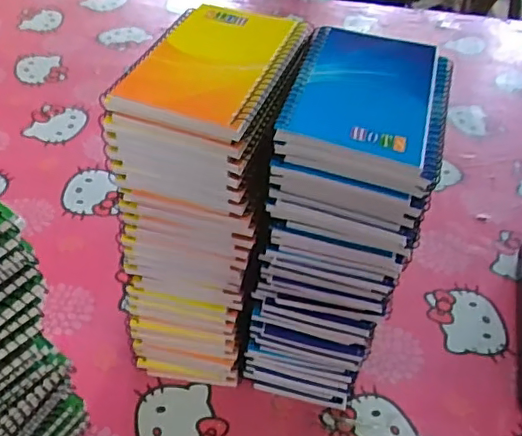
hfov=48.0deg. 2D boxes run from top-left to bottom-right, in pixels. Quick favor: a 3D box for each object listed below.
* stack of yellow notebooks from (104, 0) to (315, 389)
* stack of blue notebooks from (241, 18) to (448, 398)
[{"bbox_3d":[-0.045,0.002,0.470,0.100,0.288,0.126,12,45,5],"label":"stack of yellow notebooks"},{"bbox_3d":[0.053,0.022,0.460,0.098,0.288,0.122,15,45,7],"label":"stack of blue notebooks"}]

